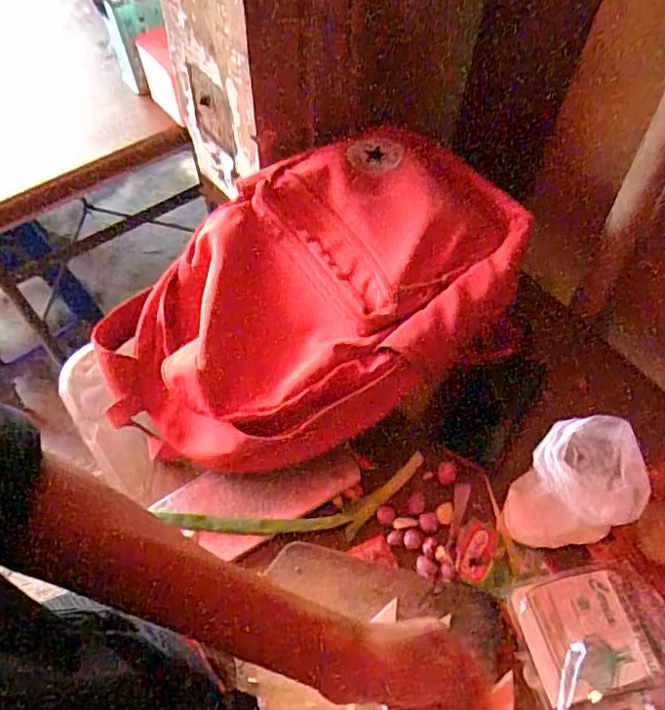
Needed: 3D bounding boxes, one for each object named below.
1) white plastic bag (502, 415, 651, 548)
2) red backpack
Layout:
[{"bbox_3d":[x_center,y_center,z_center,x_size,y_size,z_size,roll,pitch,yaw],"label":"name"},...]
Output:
[{"bbox_3d":[0.238,0.127,0.593,0.102,0.131,0.079,5,57,2],"label":"white plastic bag"},{"bbox_3d":[-0.033,-0.058,0.701,0.461,0.173,0.330,-25,61,-16],"label":"red backpack"}]

